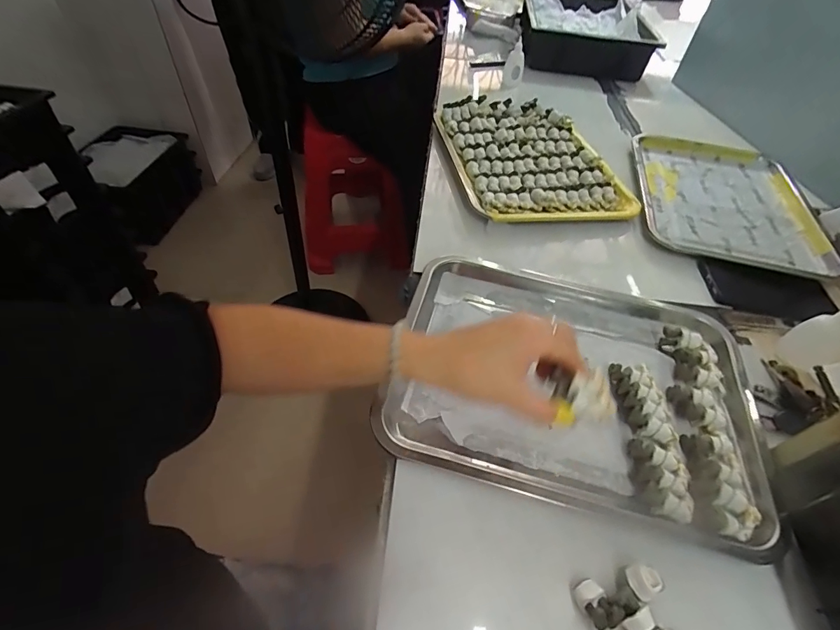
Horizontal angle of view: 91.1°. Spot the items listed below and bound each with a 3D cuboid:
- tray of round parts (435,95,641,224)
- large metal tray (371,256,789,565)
[{"bbox_3d":[0.173,-0.262,0.679,0.239,0.032,0.336,-7,50,-10],"label":"tray of round parts"},{"bbox_3d":[0.151,0.062,0.407,0.349,0.023,0.254,14,50,7],"label":"large metal tray"}]

